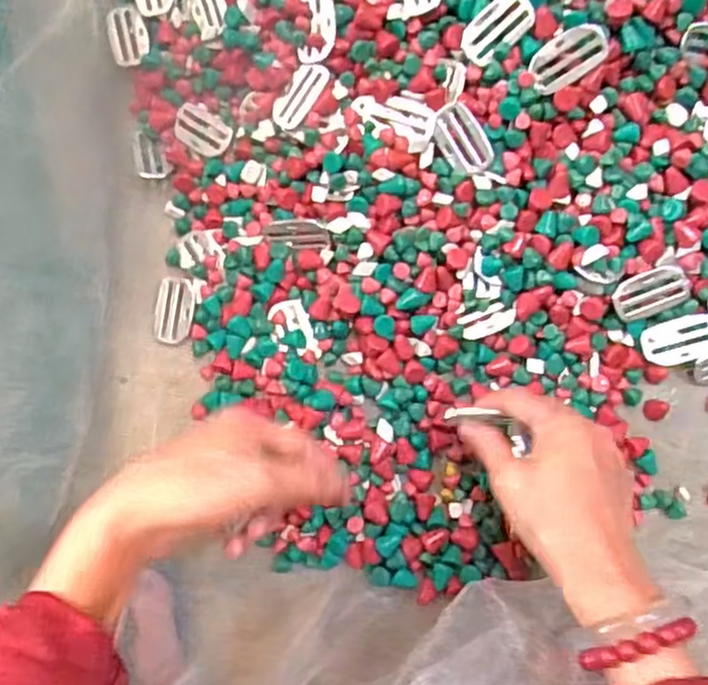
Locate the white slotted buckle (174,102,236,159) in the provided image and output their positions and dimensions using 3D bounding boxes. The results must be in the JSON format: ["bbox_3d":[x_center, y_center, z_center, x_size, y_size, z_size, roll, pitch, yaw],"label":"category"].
[{"bbox_3d":[-0.107,-0.150,0.496,0.047,0.011,0.028,34,89,8],"label":"white slotted buckle"}]

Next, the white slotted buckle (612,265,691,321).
[{"bbox_3d":[0.189,-0.032,0.446,0.045,0.011,0.028,-29,108,12],"label":"white slotted buckle"}]

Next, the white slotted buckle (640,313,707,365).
[{"bbox_3d":[0.211,-0.001,0.452,0.046,0.011,0.029,-13,83,5],"label":"white slotted buckle"}]

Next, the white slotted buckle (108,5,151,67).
[{"bbox_3d":[-0.161,-0.220,0.503,0.027,0.004,0.043,-6,83,-11],"label":"white slotted buckle"}]

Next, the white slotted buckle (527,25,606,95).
[{"bbox_3d":[0.131,-0.175,0.429,0.048,0.004,0.026,-32,98,19],"label":"white slotted buckle"}]

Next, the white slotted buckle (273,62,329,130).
[{"bbox_3d":[-0.036,-0.164,0.466,0.022,0.004,0.046,38,102,8],"label":"white slotted buckle"}]

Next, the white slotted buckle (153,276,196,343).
[{"bbox_3d":[-0.125,-0.023,0.491,0.029,0.008,0.045,9,86,7],"label":"white slotted buckle"}]

